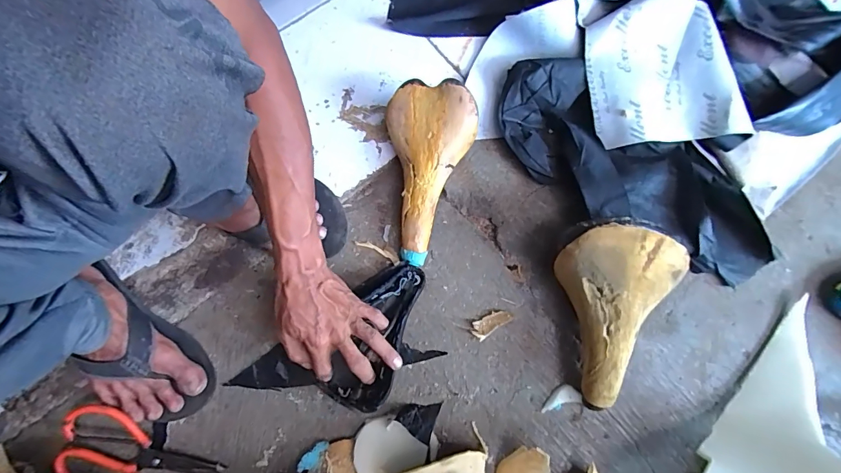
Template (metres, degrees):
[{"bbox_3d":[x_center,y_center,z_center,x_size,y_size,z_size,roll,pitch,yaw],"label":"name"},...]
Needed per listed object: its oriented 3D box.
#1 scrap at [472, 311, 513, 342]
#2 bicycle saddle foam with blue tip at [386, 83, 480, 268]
[{"bbox_3d":[0.097,0.119,0.570,0.056,0.007,0.025,-34,79,-9],"label":"scrap"},{"bbox_3d":[0.002,-0.088,0.584,0.121,0.052,0.248,9,93,1],"label":"bicycle saddle foam with blue tip"}]

